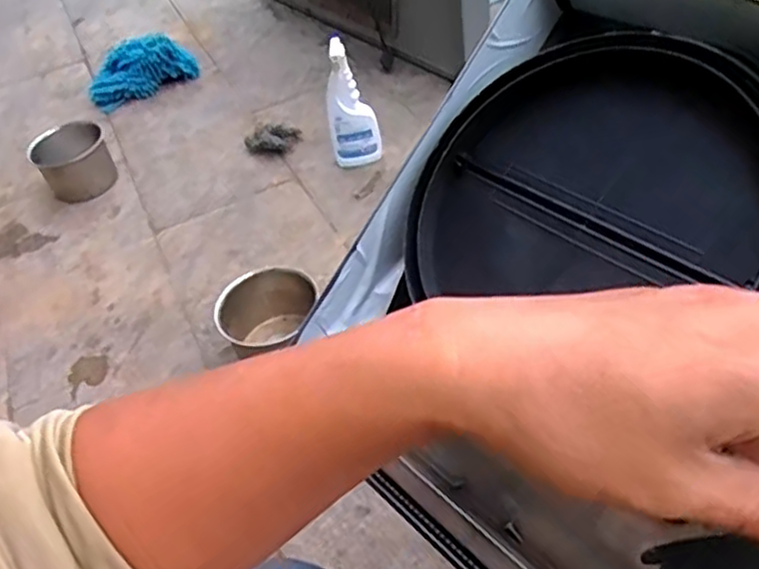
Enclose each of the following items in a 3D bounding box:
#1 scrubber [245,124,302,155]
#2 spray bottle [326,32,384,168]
[{"bbox_3d":[-0.232,-0.307,1.491,0.116,0.046,0.061,2,45,9],"label":"scrubber"},{"bbox_3d":[-0.054,-0.344,1.351,0.097,0.244,0.055,-8,42,0],"label":"spray bottle"}]

